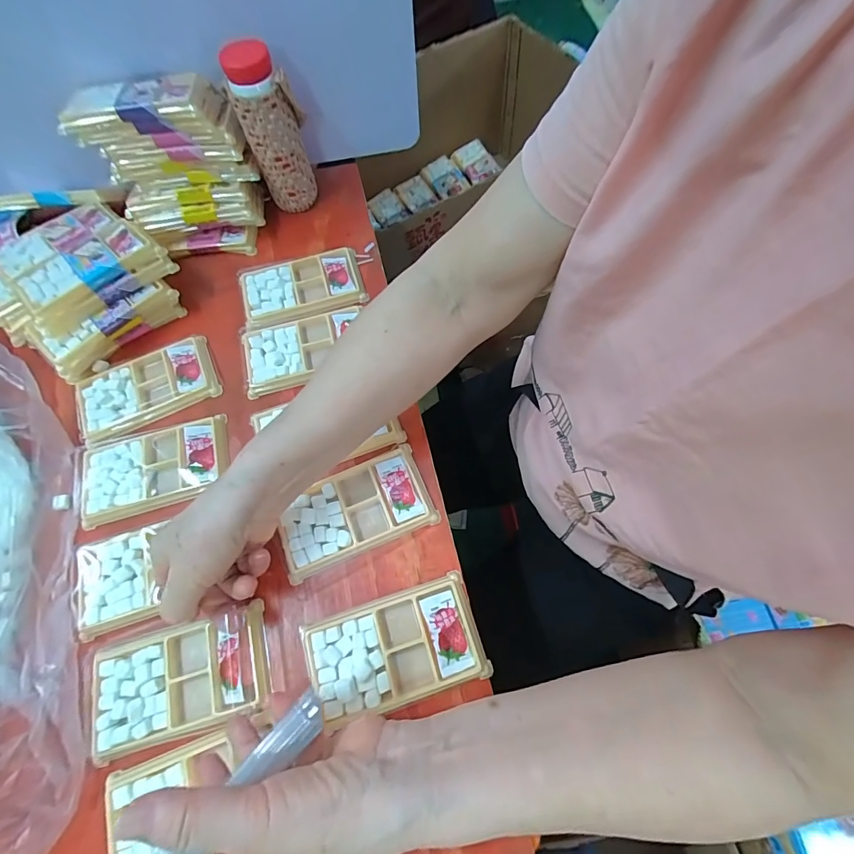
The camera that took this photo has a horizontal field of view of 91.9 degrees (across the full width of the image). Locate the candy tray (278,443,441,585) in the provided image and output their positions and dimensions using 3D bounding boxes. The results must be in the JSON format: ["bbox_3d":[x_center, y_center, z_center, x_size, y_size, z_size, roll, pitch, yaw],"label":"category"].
[{"bbox_3d":[-0.065,0.074,0.373,0.135,0.010,0.078,-22,68,-6],"label":"candy tray"}]

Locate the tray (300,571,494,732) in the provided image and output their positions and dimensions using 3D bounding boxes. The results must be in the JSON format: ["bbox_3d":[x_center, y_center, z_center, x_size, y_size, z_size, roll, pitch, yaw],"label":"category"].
[{"bbox_3d":[-0.025,0.175,0.328,0.132,0.015,0.077,-18,67,-5],"label":"tray"}]

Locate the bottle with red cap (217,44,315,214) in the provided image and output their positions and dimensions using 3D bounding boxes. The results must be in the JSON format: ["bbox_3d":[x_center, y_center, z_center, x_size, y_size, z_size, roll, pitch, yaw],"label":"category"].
[{"bbox_3d":[-0.171,-0.327,0.472,0.061,0.141,0.053,-20,68,-6],"label":"bottle with red cap"}]

